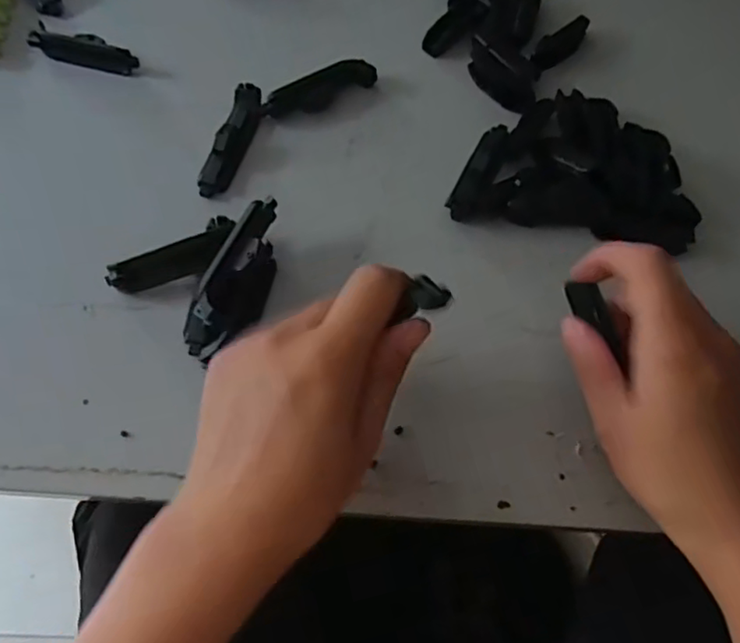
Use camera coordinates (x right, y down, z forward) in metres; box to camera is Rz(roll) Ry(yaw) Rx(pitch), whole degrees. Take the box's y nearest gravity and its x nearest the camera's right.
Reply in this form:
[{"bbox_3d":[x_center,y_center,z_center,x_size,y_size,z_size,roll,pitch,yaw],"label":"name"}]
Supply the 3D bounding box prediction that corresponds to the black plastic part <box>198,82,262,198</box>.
[{"bbox_3d":[-0.082,-0.107,0.366,0.016,0.015,0.074,15,67,6],"label":"black plastic part"}]

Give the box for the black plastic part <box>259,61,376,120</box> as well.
[{"bbox_3d":[-0.029,-0.142,0.376,0.073,0.021,0.013,-27,69,-12],"label":"black plastic part"}]

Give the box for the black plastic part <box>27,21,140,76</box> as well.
[{"bbox_3d":[-0.179,-0.171,0.390,0.069,0.016,0.017,13,66,5],"label":"black plastic part"}]

